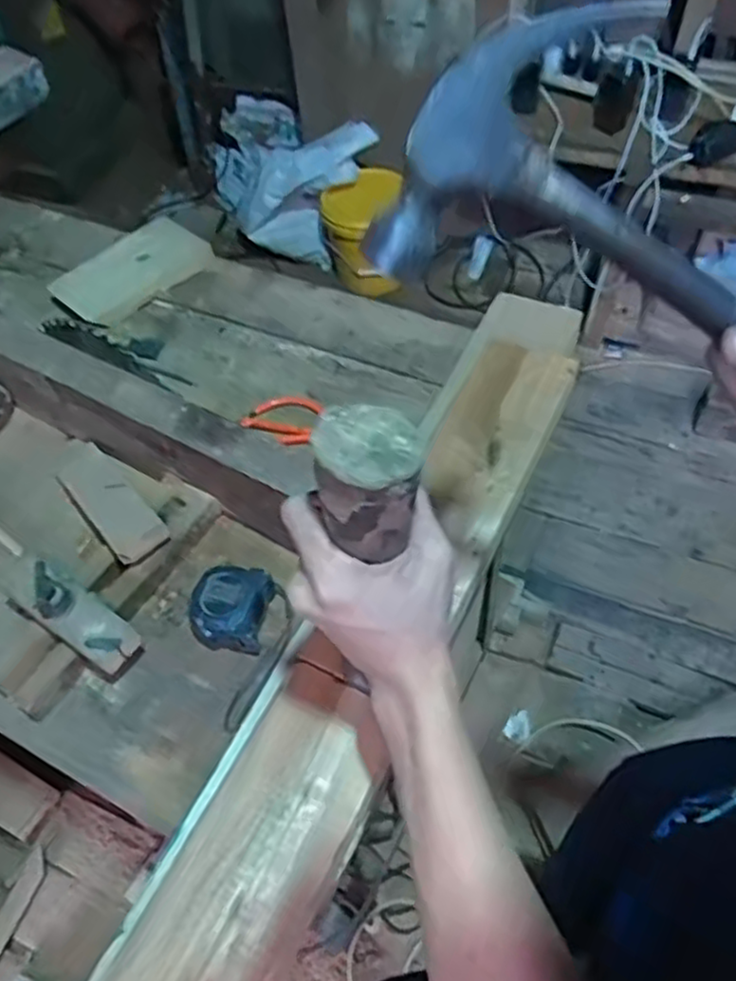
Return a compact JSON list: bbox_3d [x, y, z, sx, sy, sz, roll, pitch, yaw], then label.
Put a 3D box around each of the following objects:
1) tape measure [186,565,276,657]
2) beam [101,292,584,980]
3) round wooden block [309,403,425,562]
[{"bbox_3d":[-0.120,0.103,0.628,0.066,0.038,0.064,8,58,7],"label":"tape measure"},{"bbox_3d":[0.002,0.111,0.526,0.099,0.033,0.775,23,61,15],"label":"beam"},{"bbox_3d":[0.000,-0.001,0.327,0.045,0.067,0.046,-1,58,1],"label":"round wooden block"}]

